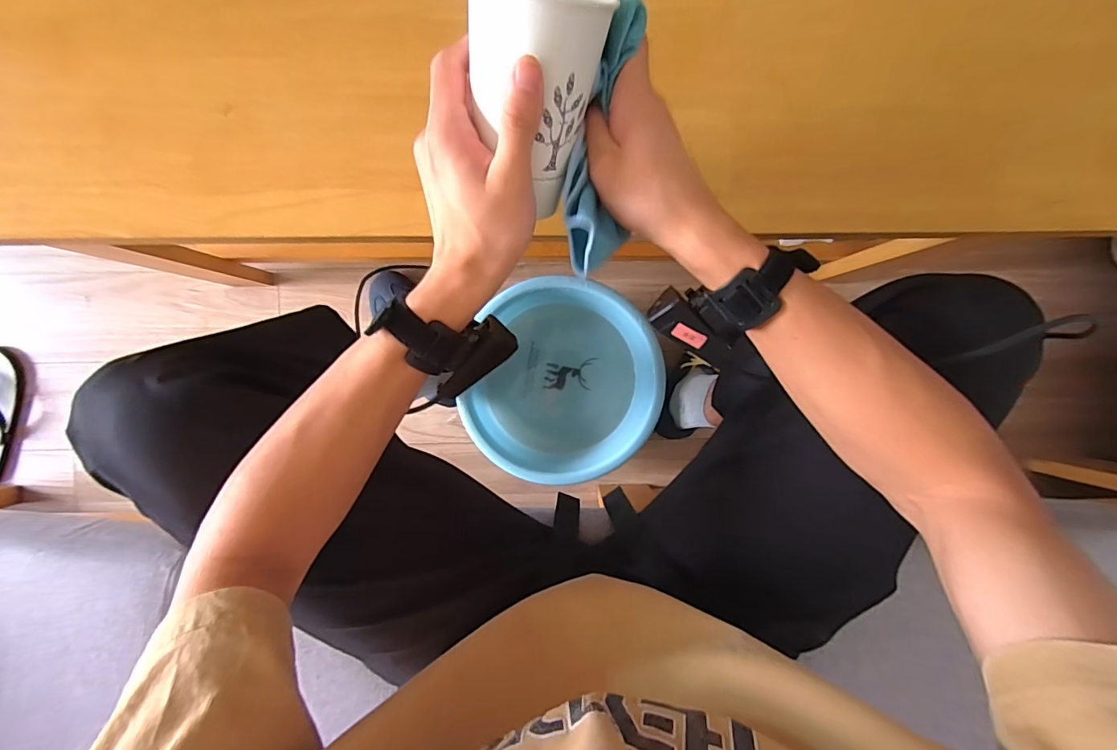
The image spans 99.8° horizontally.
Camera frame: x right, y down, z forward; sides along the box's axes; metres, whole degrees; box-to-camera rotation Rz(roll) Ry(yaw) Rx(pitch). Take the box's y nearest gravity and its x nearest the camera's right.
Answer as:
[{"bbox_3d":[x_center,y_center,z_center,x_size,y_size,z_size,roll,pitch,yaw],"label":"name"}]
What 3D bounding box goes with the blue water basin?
[{"bbox_3d":[0.007,0.012,0.821,0.302,0.144,0.320,0,92,1],"label":"blue water basin"}]

